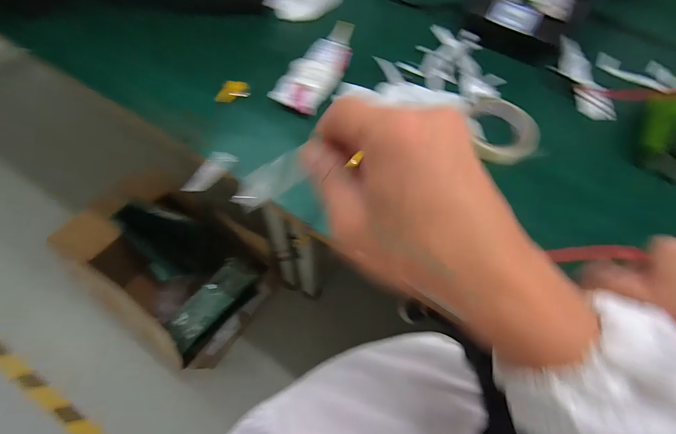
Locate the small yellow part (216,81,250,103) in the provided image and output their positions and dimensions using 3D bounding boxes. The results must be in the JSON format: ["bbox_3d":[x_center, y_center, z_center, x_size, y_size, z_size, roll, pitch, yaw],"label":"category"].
[{"bbox_3d":[-0.145,-0.171,0.446,0.054,0.009,0.025,-31,108,-36],"label":"small yellow part"}]

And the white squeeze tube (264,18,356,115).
[{"bbox_3d":[-0.024,-0.206,0.450,0.063,0.026,0.179,23,65,8],"label":"white squeeze tube"}]

